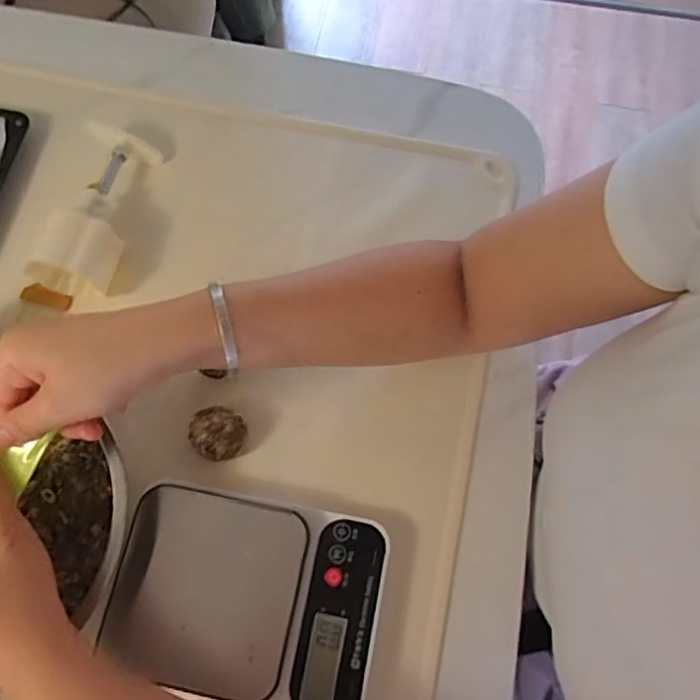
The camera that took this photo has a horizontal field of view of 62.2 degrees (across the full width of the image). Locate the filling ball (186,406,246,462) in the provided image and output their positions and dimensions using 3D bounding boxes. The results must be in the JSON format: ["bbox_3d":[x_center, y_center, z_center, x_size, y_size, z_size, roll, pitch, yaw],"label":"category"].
[{"bbox_3d":[-0.099,0.062,0.436,0.041,0.031,0.039,0,73,0],"label":"filling ball"}]

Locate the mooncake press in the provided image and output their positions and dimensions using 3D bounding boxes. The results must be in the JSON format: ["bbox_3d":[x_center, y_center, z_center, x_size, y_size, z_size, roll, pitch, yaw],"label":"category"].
[{"bbox_3d":[-0.216,-0.117,0.484,0.077,0.058,0.164,17,73,5],"label":"mooncake press"}]

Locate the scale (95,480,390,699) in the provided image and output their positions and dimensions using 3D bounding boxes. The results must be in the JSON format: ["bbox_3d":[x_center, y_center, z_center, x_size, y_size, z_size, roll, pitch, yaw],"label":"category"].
[{"bbox_3d":[-0.068,0.171,0.401,0.178,0.039,0.130,10,73,3],"label":"scale"}]

